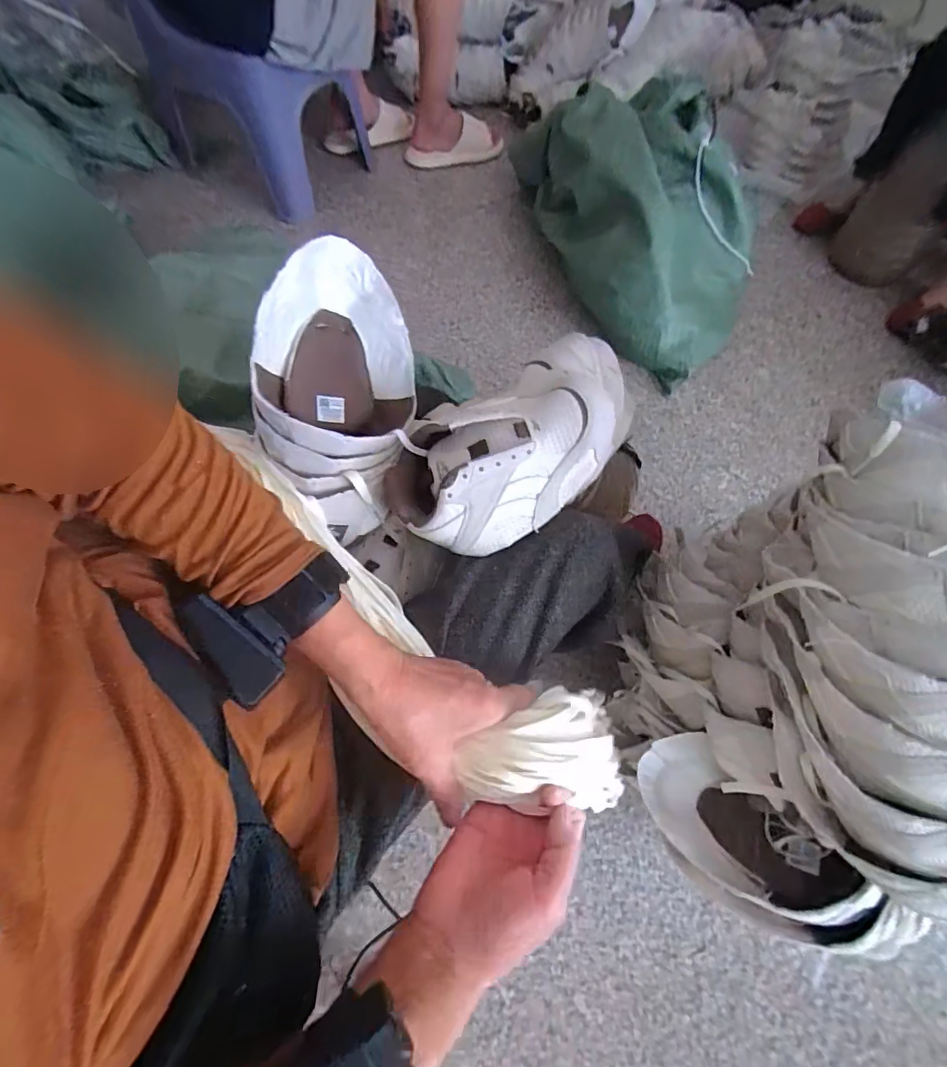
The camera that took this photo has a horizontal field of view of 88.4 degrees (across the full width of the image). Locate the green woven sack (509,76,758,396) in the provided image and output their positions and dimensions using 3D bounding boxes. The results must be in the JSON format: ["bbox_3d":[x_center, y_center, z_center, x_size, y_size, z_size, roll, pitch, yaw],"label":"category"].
[{"bbox_3d":[0.392,-0.736,1.092,0.361,0.325,0.736,-12,67,-7],"label":"green woven sack"}]

